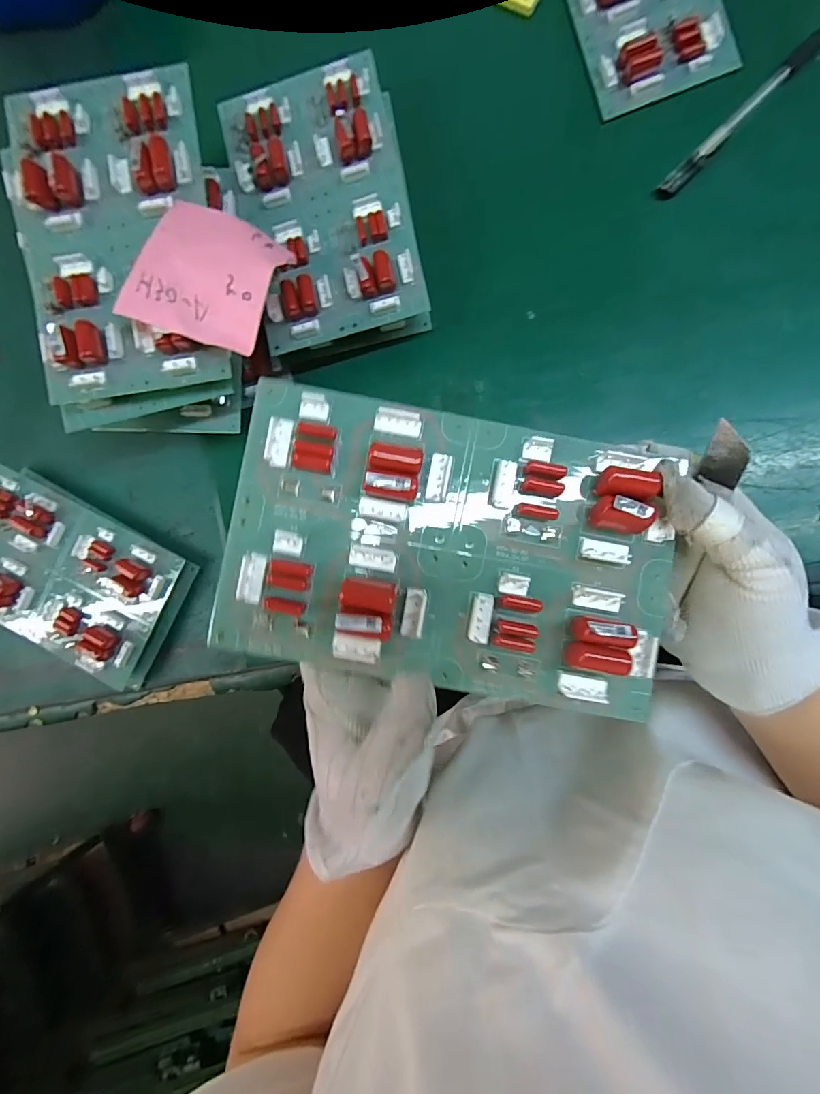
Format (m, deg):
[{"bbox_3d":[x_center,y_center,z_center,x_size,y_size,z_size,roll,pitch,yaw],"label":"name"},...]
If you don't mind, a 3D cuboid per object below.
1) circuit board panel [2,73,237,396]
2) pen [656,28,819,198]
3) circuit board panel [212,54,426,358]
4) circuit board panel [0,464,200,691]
[{"bbox_3d":[-0.184,-0.190,0.289,0.118,0.029,0.187,-7,88,9],"label":"circuit board panel"},{"bbox_3d":[0.236,-0.304,0.327,0.154,0.012,0.012,-44,83,6],"label":"pen"},{"bbox_3d":[-0.063,-0.242,0.328,0.114,0.019,0.186,-13,87,9],"label":"circuit board panel"},{"bbox_3d":[-0.288,0.024,0.388,0.191,0.033,0.121,28,94,8],"label":"circuit board panel"}]

